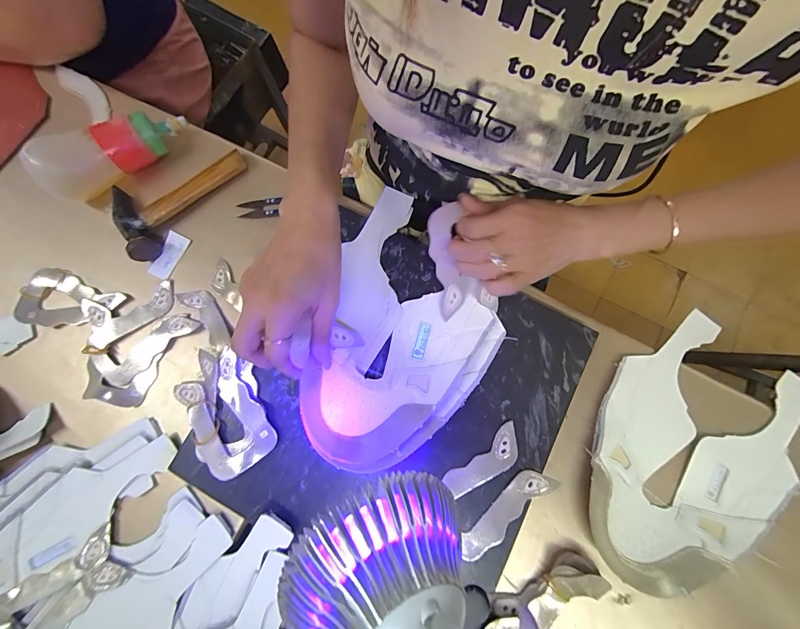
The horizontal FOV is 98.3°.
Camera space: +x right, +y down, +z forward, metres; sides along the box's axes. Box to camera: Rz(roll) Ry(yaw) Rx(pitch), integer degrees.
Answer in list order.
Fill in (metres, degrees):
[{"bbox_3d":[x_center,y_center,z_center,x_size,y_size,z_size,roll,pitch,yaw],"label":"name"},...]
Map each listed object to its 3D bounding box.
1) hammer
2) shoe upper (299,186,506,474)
[{"bbox_3d":[-0.259,-0.142,0.397,0.074,0.028,0.160,41,81,10],"label":"hammer"},{"bbox_3d":[0.012,0.006,0.312,0.158,0.056,0.253,10,78,4],"label":"shoe upper"}]

